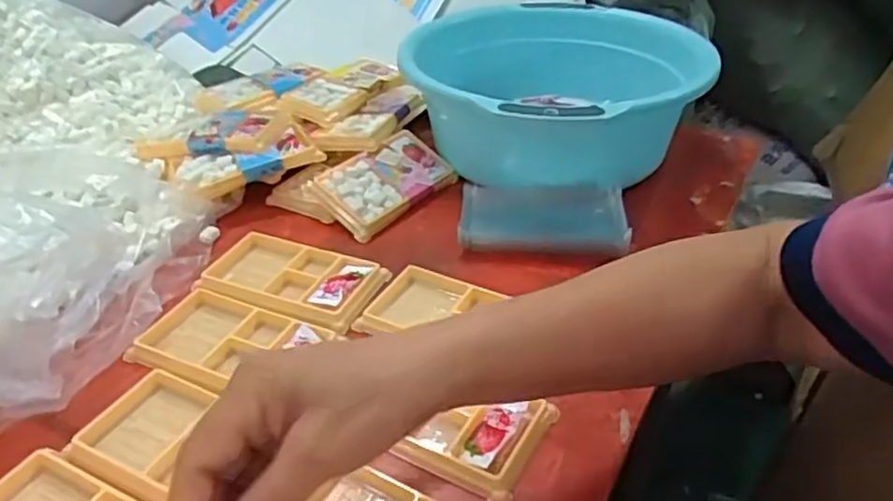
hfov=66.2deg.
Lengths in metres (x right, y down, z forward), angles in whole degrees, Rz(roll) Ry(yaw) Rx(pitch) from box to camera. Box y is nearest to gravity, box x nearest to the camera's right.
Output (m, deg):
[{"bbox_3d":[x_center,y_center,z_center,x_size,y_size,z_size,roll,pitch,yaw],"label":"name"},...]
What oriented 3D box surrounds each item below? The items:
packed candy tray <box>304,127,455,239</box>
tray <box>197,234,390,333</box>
[{"bbox_3d":[-0.057,-0.066,0.650,0.077,0.018,0.130,46,53,13],"label":"packed candy tray"},{"bbox_3d":[-0.127,0.019,0.550,0.147,0.018,0.080,13,37,18],"label":"tray"}]

